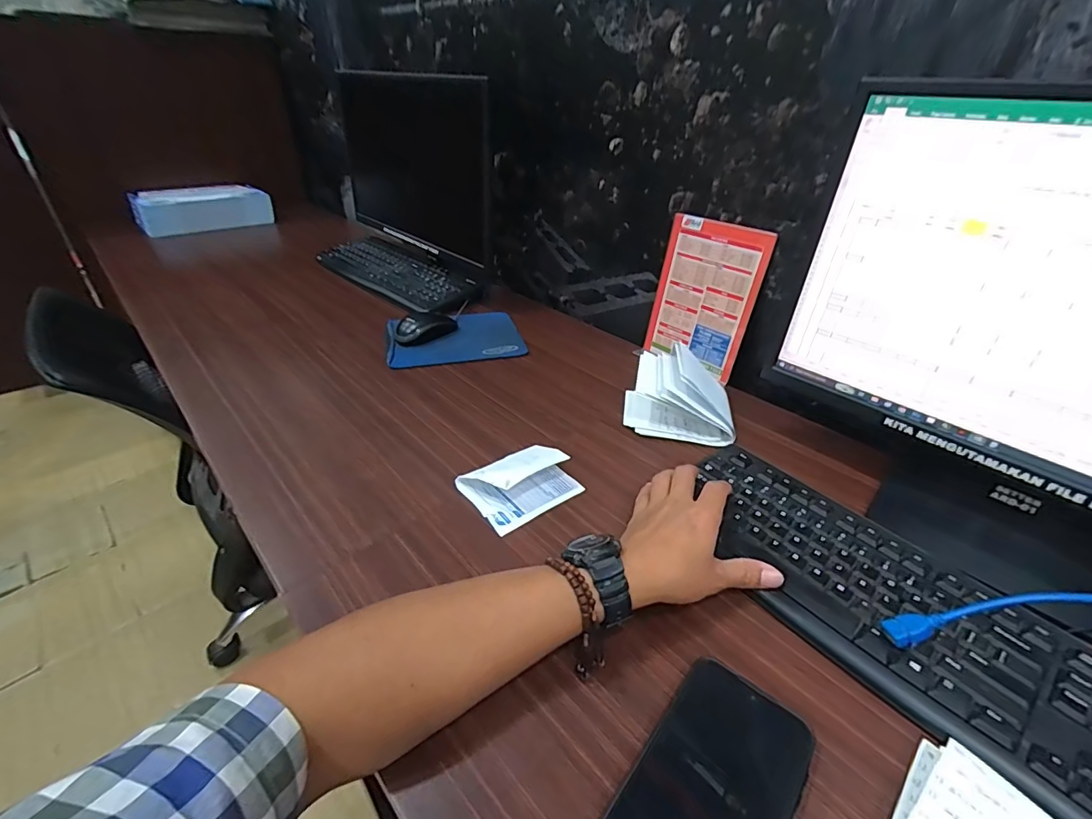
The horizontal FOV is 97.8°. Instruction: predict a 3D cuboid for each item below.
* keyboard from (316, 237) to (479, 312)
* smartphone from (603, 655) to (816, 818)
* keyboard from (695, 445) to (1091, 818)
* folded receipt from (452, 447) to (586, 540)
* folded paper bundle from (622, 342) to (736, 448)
[{"bbox_3d":[-0.316,-0.290,0.997,0.156,0.041,0.470,-28,43,-36],"label":"keyboard"},{"bbox_3d":[0.091,0.224,0.271,0.079,0.011,0.156,26,45,32],"label":"smartphone"},{"bbox_3d":[0.292,0.167,0.367,0.155,0.020,0.424,-19,39,-29],"label":"keyboard"},{"bbox_3d":[-0.026,0.067,0.487,0.107,0.042,0.083,-23,41,-33],"label":"folded receipt"},{"bbox_3d":[0.167,-0.022,0.588,0.132,0.078,0.100,11,35,13],"label":"folded paper bundle"}]

